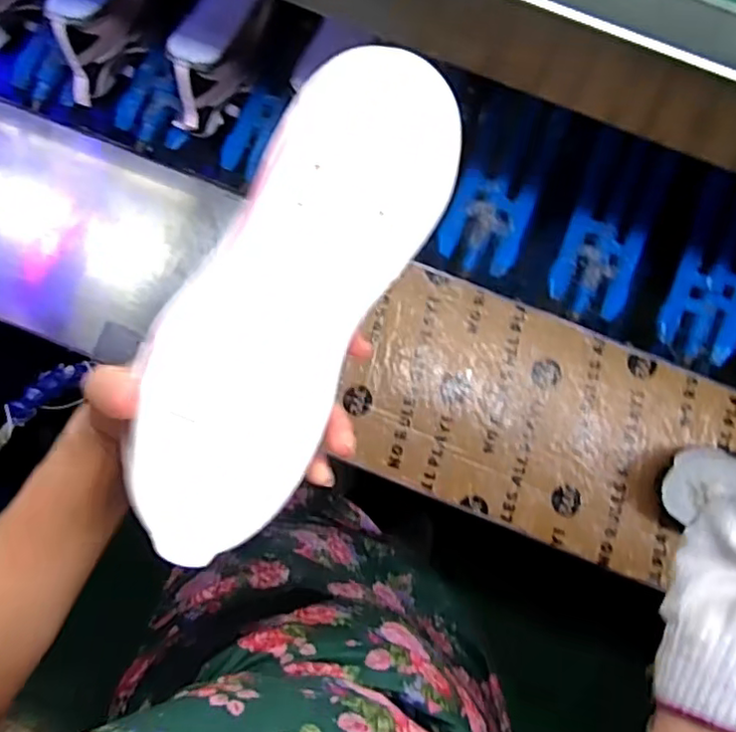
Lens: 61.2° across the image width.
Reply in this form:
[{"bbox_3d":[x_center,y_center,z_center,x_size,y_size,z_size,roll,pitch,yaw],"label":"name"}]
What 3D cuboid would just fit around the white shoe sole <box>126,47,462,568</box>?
[{"bbox_3d":[-0.039,-0.027,0.294,0.086,0.030,0.247,26,93,-20],"label":"white shoe sole"}]

